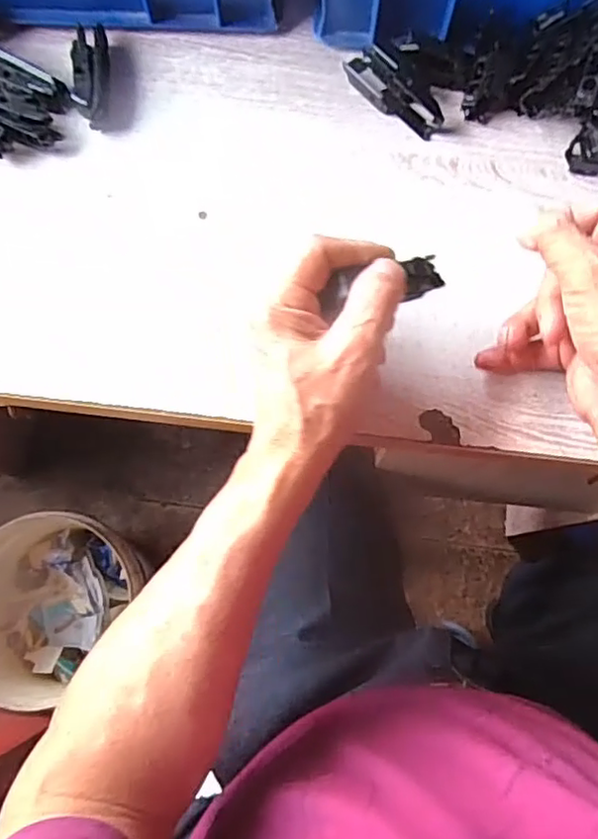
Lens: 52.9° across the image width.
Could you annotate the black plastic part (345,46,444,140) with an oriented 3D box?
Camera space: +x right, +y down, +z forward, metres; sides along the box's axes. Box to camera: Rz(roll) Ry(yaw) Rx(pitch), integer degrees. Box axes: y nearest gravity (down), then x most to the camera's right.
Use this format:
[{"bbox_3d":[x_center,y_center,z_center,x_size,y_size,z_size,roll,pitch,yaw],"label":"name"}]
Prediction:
[{"bbox_3d":[0.064,-0.226,0.413,0.025,0.018,0.077,-40,80,-9],"label":"black plastic part"}]

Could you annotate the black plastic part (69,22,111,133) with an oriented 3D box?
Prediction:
[{"bbox_3d":[-0.145,-0.239,0.416,0.021,0.016,0.075,-2,77,0],"label":"black plastic part"}]

